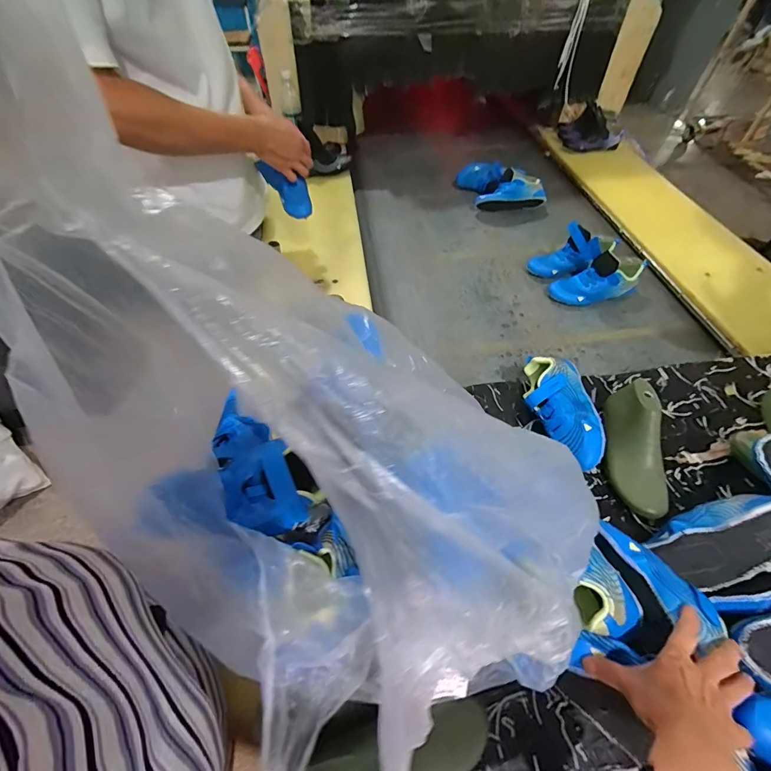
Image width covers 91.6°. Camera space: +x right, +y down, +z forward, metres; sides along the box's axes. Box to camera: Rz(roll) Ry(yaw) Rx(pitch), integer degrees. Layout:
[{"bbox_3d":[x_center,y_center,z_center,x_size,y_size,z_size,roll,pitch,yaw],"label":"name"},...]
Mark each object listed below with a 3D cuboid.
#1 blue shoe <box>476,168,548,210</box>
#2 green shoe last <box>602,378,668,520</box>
[{"bbox_3d":[0.376,-0.583,1.131,0.216,0.091,0.082,0,54,0],"label":"blue shoe"},{"bbox_3d":[0.384,0.093,0.587,0.063,0.080,0.213,7,67,5],"label":"green shoe last"}]

